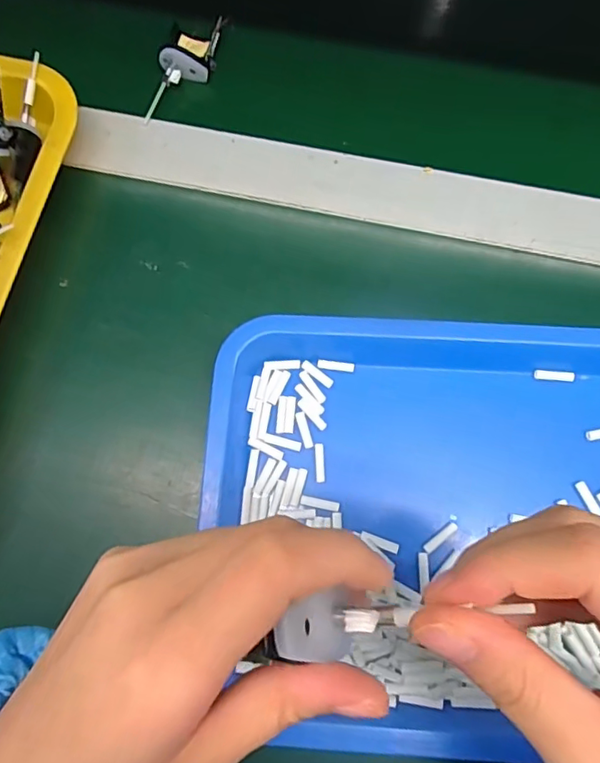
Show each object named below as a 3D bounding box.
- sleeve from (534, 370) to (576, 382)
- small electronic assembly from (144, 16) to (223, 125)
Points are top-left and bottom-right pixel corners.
[{"bbox_3d":[0.157,-0.004,0.332,0.023,0.004,0.006,8,74,3],"label":"sleeve"},{"bbox_3d":[-0.085,-0.229,0.392,0.035,0.016,0.093,10,74,3],"label":"small electronic assembly"}]

